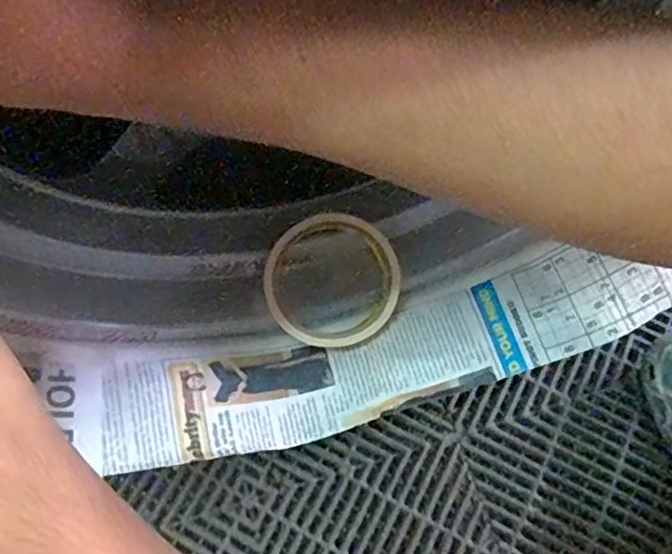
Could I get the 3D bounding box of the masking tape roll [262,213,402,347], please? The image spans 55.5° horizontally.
[{"bbox_3d":[-0.003,0.003,0.455,0.094,0.020,0.092,-28,96,-4],"label":"masking tape roll"}]

